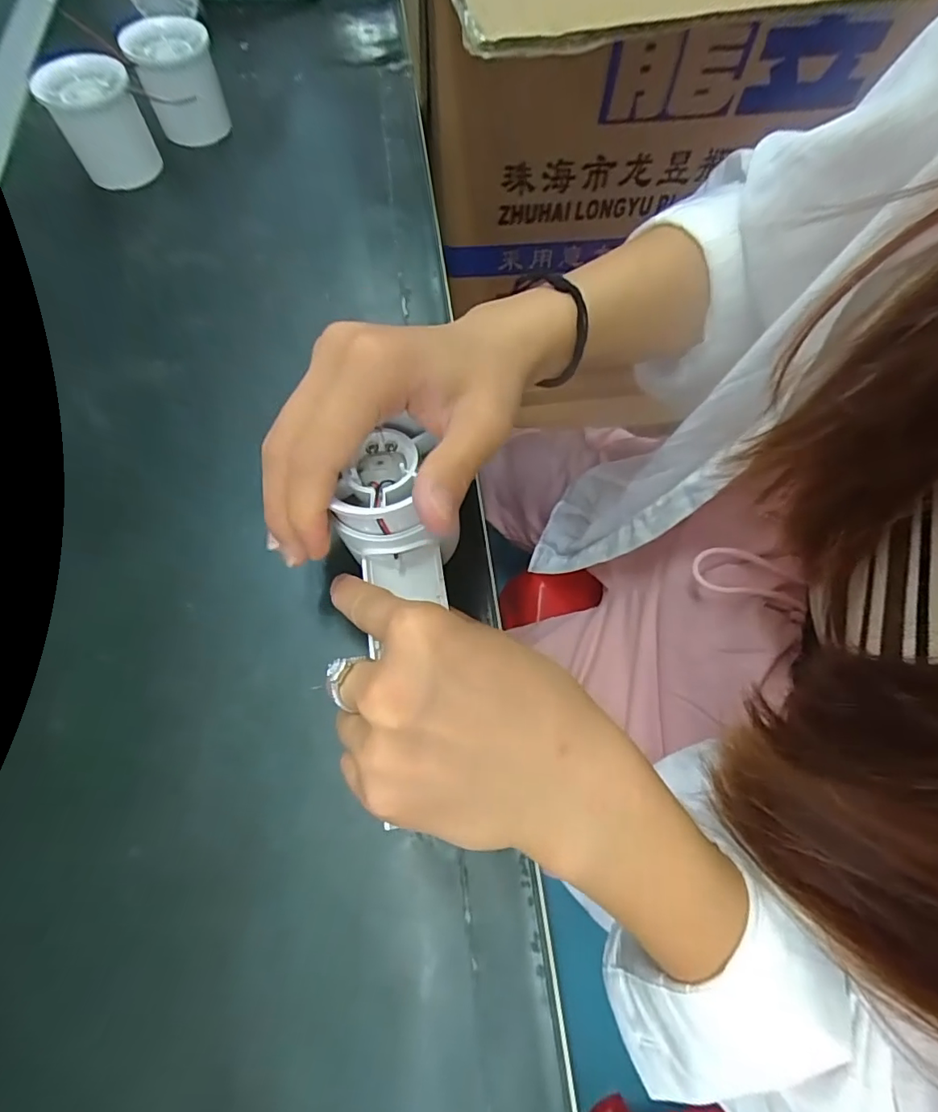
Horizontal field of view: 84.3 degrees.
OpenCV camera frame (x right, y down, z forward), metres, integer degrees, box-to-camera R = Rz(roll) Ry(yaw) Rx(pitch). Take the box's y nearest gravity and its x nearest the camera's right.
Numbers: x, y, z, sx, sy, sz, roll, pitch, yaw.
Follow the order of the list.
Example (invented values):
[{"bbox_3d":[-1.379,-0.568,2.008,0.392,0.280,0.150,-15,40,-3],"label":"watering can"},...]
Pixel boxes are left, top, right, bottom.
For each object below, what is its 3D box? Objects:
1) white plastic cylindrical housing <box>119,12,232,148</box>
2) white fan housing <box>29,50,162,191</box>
[{"bbox_3d":[-0.201,-0.329,0.362,0.050,0.058,0.045,-22,73,-8],"label":"white plastic cylindrical housing"},{"bbox_3d":[-0.244,-0.289,0.346,0.053,0.057,0.052,-24,73,-9],"label":"white fan housing"}]

